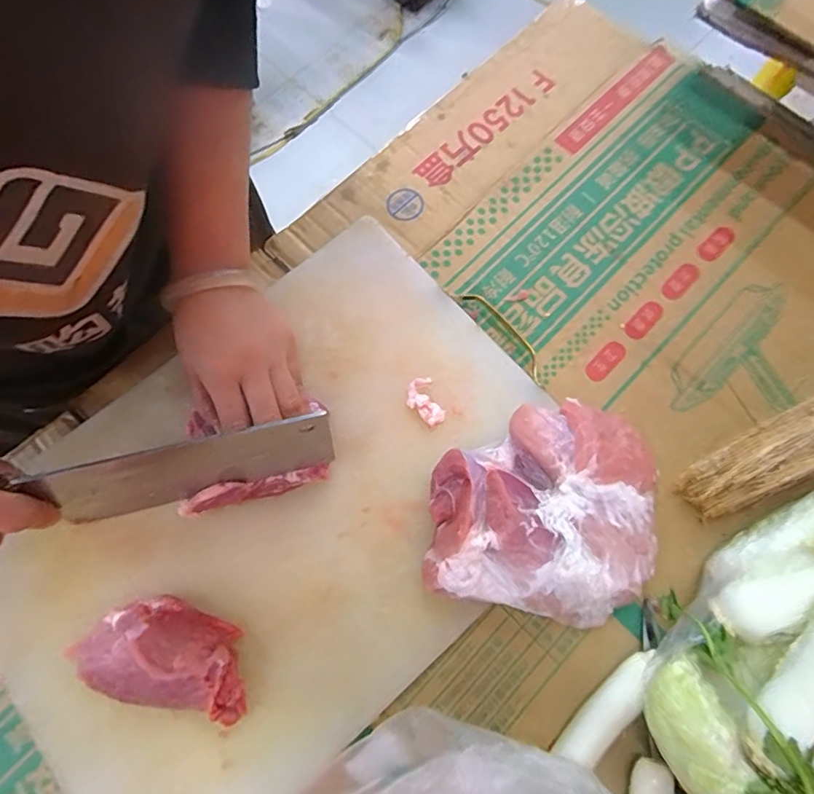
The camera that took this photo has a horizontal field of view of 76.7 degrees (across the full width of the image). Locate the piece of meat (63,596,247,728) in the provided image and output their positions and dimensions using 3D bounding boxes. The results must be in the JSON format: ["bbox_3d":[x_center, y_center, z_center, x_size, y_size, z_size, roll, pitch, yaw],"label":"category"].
[{"bbox_3d":[-0.166,0.170,0.341,0.124,0.044,0.063,12,74,3],"label":"piece of meat"}]

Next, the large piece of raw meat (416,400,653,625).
[{"bbox_3d":[0.095,0.079,0.370,0.150,0.071,0.143,0,74,0],"label":"large piece of raw meat"}]

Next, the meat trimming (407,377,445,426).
[{"bbox_3d":[0.014,0.005,0.413,0.024,0.011,0.041,-21,75,-6],"label":"meat trimming"}]

